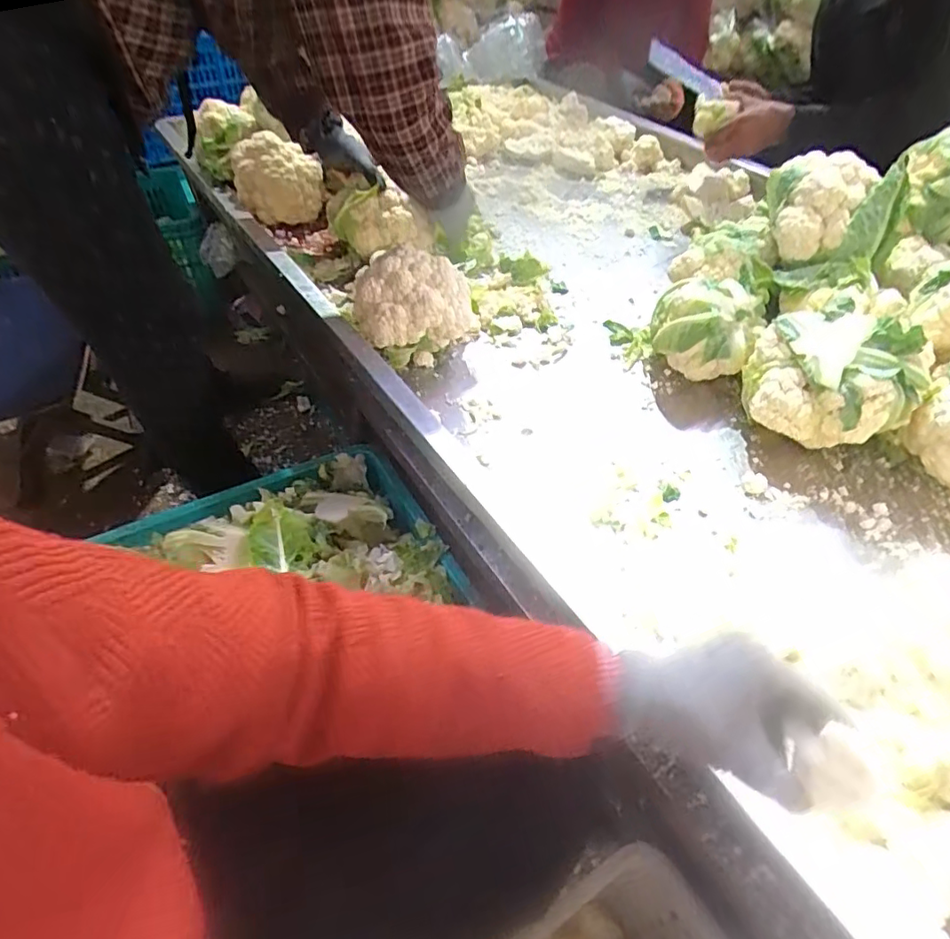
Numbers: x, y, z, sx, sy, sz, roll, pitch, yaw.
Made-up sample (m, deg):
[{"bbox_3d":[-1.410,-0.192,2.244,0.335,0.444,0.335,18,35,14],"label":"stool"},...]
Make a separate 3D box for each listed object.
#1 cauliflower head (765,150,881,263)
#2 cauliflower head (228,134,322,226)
[{"bbox_3d":[0.465,-0.363,0.797,0.120,0.107,0.112,20,49,15],"label":"cauliflower head"},{"bbox_3d":[-0.330,-0.485,0.968,0.143,0.124,0.123,-10,47,-12],"label":"cauliflower head"}]

